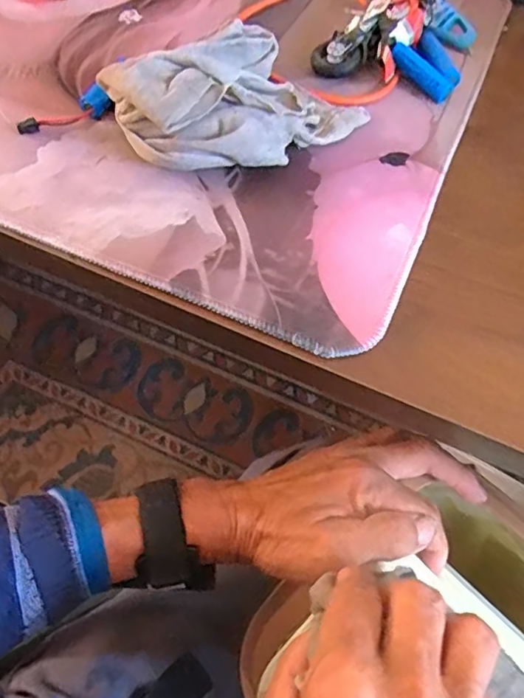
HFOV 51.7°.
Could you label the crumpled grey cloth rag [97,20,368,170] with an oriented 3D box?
[{"bbox_3d":[-0.009,-0.155,0.332,0.150,0.050,0.084,-28,65,-16],"label":"crumpled grey cloth rag"}]

